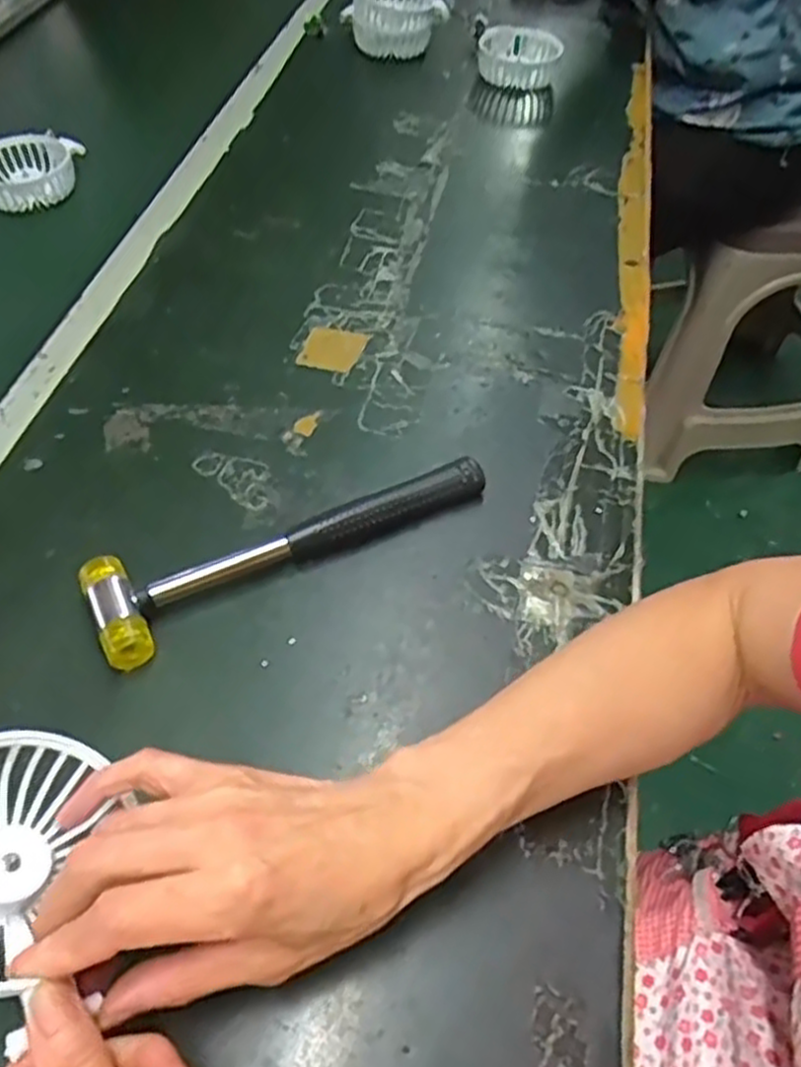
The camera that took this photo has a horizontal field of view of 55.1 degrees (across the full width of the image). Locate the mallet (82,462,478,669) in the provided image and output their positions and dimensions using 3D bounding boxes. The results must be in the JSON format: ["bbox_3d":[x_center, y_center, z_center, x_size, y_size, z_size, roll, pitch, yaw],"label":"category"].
[{"bbox_3d":[-0.060,0.003,0.451,0.238,0.023,0.058,-24,57,-19],"label":"mallet"}]

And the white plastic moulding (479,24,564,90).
[{"bbox_3d":[0.138,-0.555,0.890,0.094,0.039,0.098,6,53,2],"label":"white plastic moulding"}]

